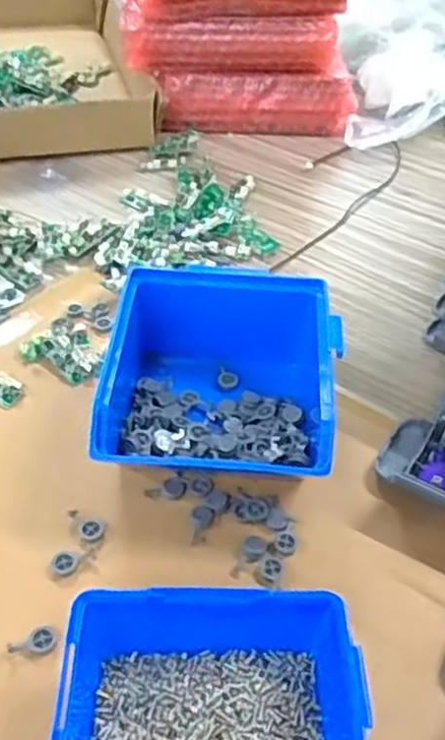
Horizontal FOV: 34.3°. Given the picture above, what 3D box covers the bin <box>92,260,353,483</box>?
[{"bbox_3d":[0.001,0.008,0.396,0.118,0.058,0.130,4,43,2],"label":"bin"}]

